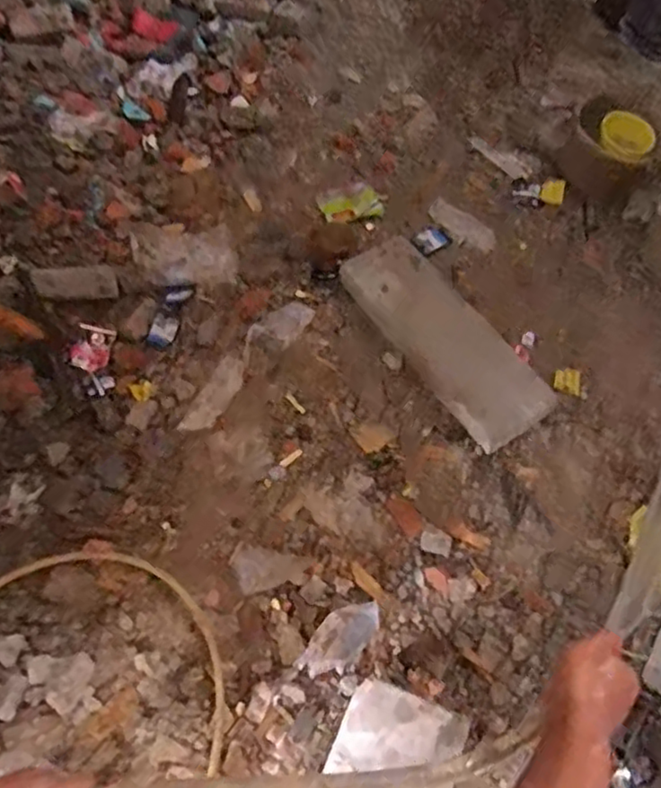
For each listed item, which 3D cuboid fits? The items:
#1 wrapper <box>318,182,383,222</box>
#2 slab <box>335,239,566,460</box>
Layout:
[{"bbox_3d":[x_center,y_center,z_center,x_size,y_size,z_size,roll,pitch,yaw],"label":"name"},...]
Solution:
[{"bbox_3d":[0.055,-0.544,1.863,0.168,0.017,0.137,-17,65,-10],"label":"wrapper"},{"bbox_3d":[0.268,-0.141,1.580,0.201,0.051,0.596,-39,67,2],"label":"slab"}]

